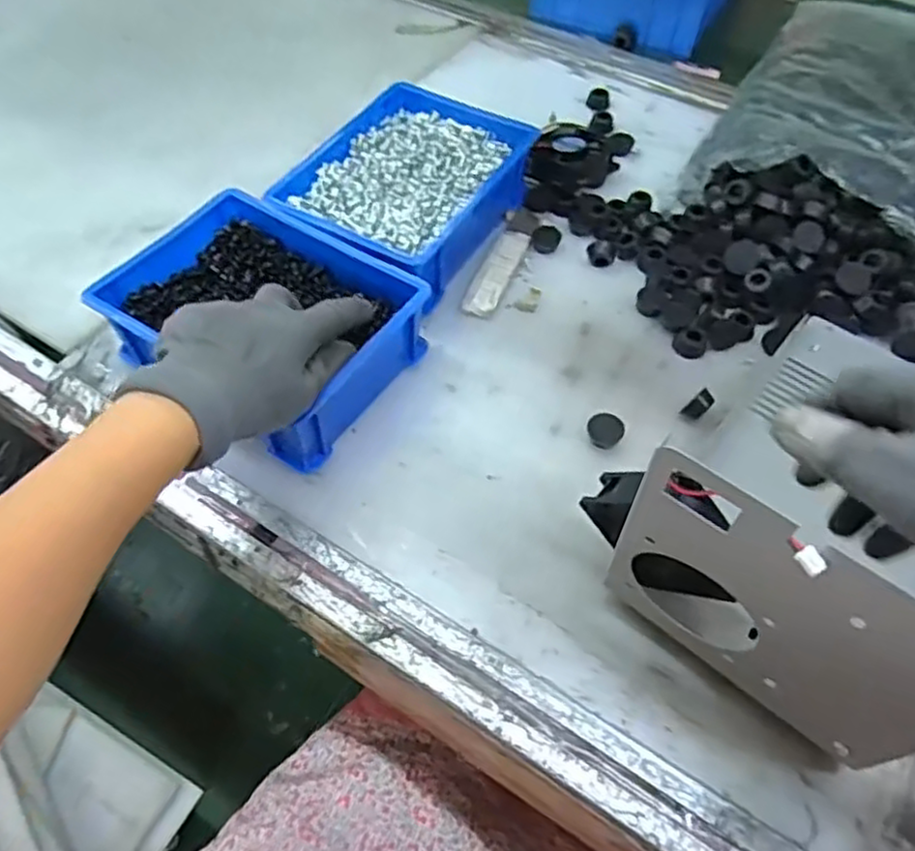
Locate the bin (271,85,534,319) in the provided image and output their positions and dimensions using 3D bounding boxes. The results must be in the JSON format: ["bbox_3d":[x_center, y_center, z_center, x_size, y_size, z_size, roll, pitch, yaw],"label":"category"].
[{"bbox_3d":[-0.036,-0.196,0.585,0.159,0.058,0.200,30,61,19],"label":"bin"}]

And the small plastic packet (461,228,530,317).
[{"bbox_3d":[0.034,-0.128,0.575,0.025,0.006,0.102,19,58,13],"label":"small plastic packet"}]

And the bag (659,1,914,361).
[{"bbox_3d":[0.378,-0.239,0.603,0.304,0.087,0.454,23,59,15],"label":"bag"}]

